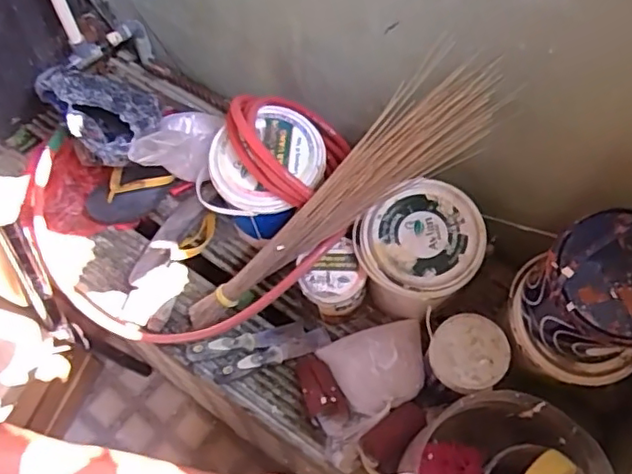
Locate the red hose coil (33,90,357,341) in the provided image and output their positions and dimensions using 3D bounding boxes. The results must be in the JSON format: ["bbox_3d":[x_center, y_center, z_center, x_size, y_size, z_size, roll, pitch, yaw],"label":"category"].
[{"bbox_3d":[-0.228,-0.029,0.992,0.550,0.231,0.363,-4,64,-3],"label":"red hose coil"}]

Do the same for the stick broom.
[{"bbox_3d":[0.010,-0.035,0.885,0.615,0.096,0.097,-38,63,28],"label":"stick broom"}]

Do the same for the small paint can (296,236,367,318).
[{"bbox_3d":[0.024,0.072,0.950,0.099,0.080,0.093,-21,66,-11],"label":"small paint can"}]

